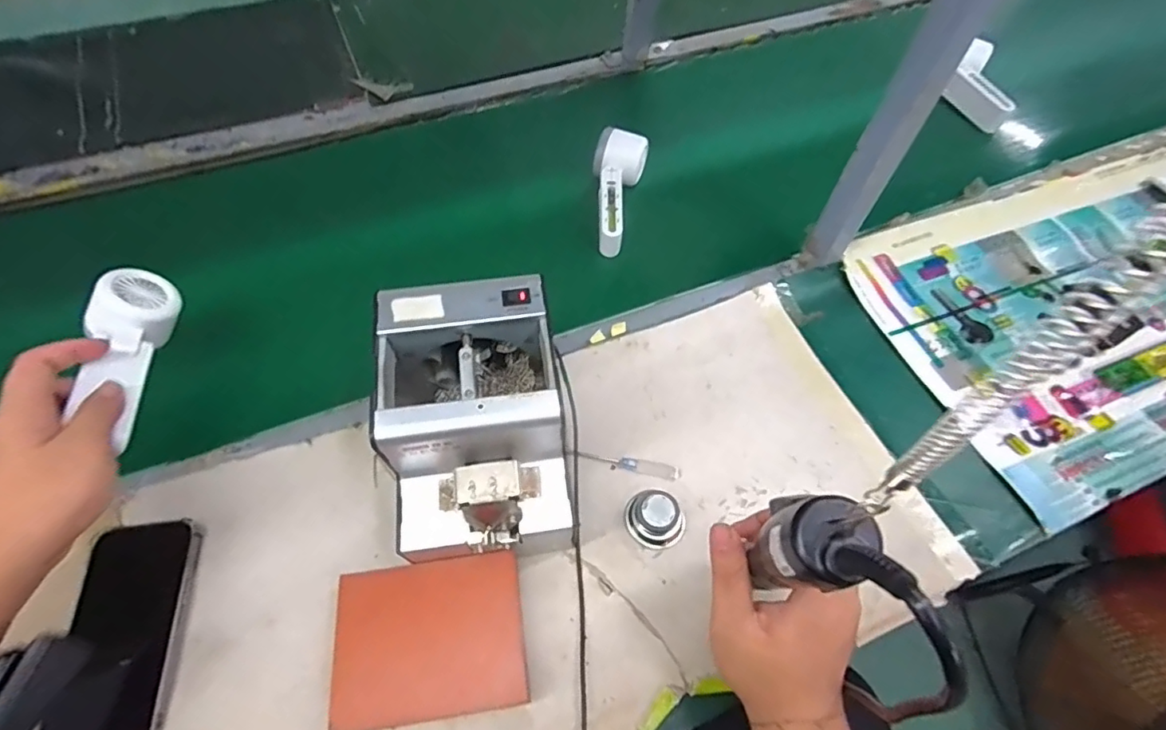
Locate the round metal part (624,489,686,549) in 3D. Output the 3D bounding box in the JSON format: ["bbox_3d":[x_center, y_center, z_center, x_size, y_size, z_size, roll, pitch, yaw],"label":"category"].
[{"bbox_3d":[0.060,0.126,0.465,0.049,0.025,0.040,17,58,9],"label":"round metal part"}]

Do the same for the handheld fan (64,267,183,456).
[{"bbox_3d":[-0.364,-0.015,0.442,0.059,0.044,0.156,19,33,-33],"label":"handheld fan"}]

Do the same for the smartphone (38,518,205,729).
[{"bbox_3d":[-0.334,0.197,0.412,0.074,0.017,0.157,-4,57,-5],"label":"smartphone"}]

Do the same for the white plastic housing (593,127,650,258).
[{"bbox_3d":[0.036,-0.196,0.651,0.059,0.068,0.142,9,57,4],"label":"white plastic housing"}]

